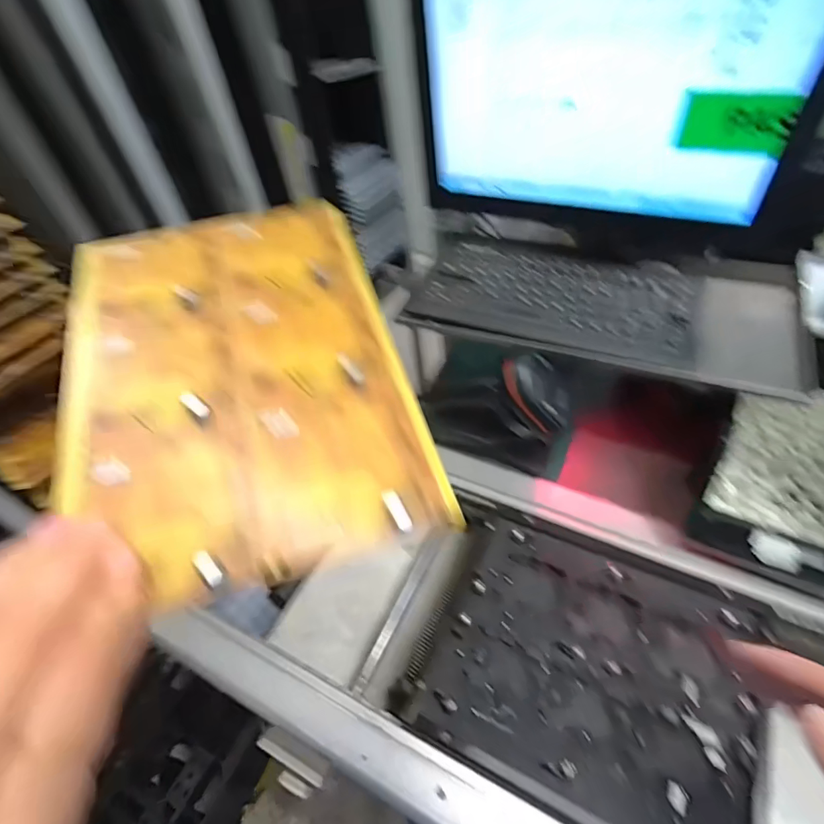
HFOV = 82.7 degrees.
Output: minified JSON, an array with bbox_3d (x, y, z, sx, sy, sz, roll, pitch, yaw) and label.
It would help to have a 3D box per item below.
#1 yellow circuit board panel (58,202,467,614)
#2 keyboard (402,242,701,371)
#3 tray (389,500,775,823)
[{"bbox_3d":[-0.082,-0.027,0.219,0.143,0.008,0.208,-14,59,-12],"label":"yellow circuit board panel"},{"bbox_3d":[0.160,-0.132,0.528,0.296,0.019,0.161,15,51,20],"label":"keyboard"},{"bbox_3d":[0.153,0.220,0.420,0.271,0.018,0.221,18,52,22],"label":"tray"}]

